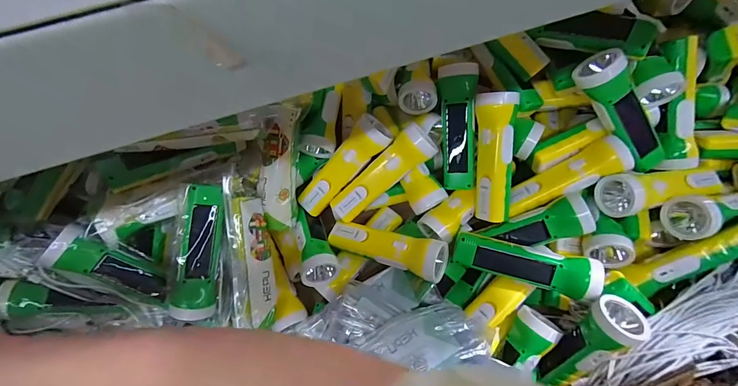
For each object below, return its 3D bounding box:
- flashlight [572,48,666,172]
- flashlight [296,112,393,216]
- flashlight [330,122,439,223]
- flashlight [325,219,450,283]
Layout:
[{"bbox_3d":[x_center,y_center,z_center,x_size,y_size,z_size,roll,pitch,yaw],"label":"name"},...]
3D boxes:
[{"bbox_3d":[0.324,-0.097,0.428,0.167,0.051,0.046,46,76,-16],"label":"flashlight"},{"bbox_3d":[-0.036,-0.033,0.491,0.167,0.046,0.049,-46,73,20],"label":"flashlight"},{"bbox_3d":[0.017,-0.021,0.480,0.172,0.042,0.044,-42,72,20],"label":"flashlight"},{"bbox_3d":[0.022,0.076,0.476,0.166,0.049,0.052,11,70,27],"label":"flashlight"}]

